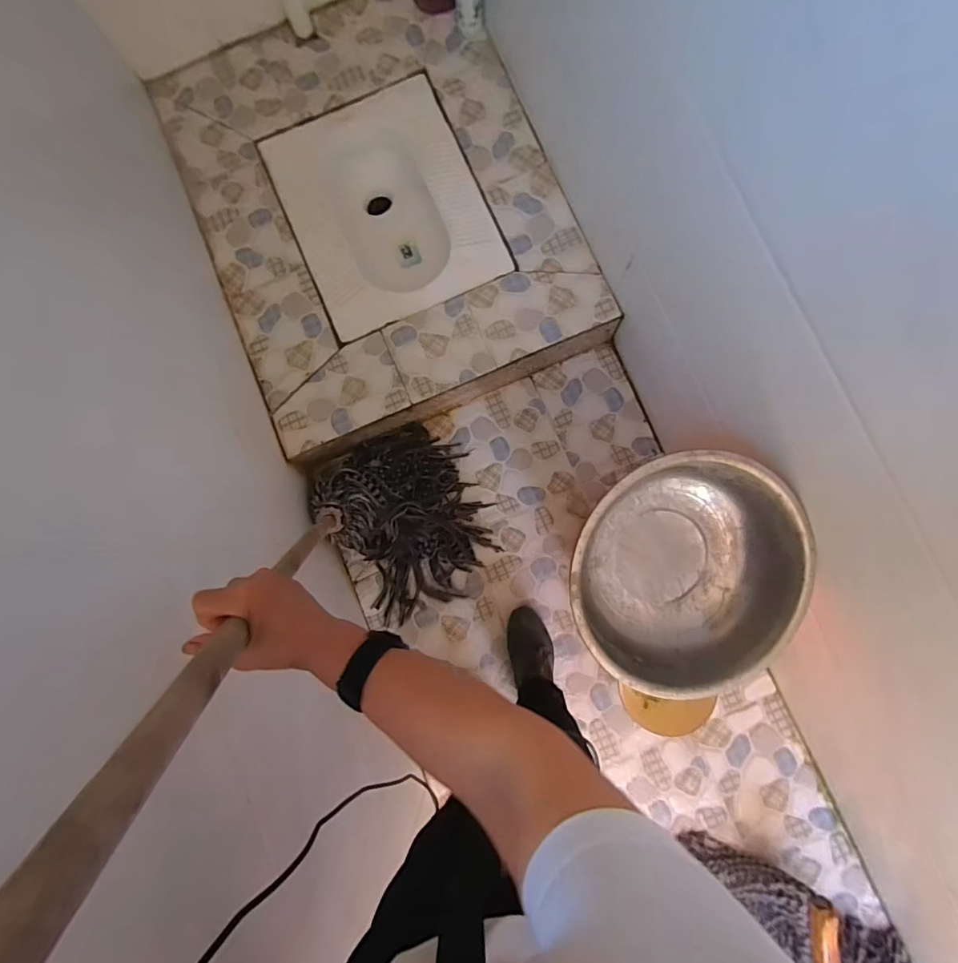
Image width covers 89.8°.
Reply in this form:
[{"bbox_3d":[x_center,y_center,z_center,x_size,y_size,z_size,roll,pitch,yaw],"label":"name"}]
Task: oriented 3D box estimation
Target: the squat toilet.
[{"bbox_3d":[-0.217,-0.625,1.186,0.418,0.190,0.523,-24,84,1],"label":"squat toilet"}]

